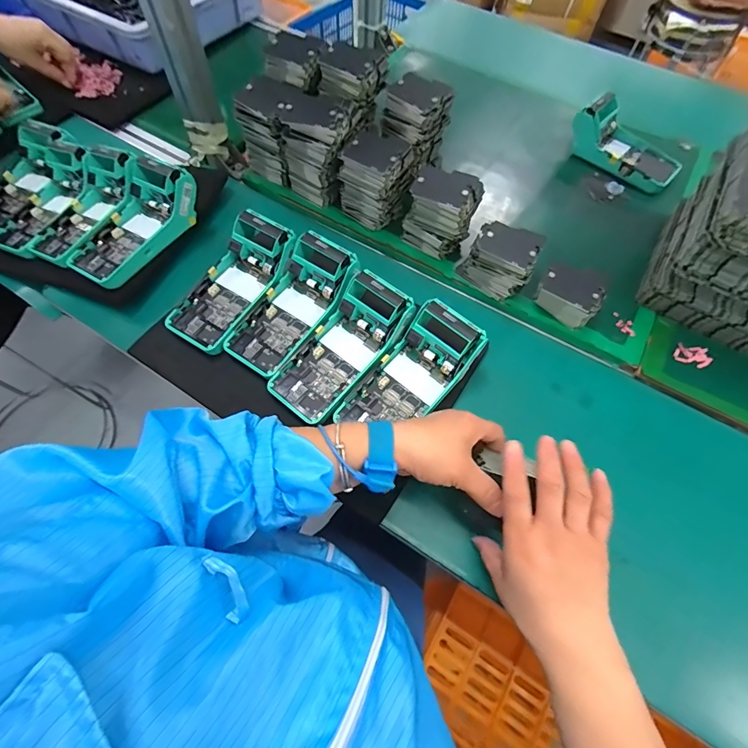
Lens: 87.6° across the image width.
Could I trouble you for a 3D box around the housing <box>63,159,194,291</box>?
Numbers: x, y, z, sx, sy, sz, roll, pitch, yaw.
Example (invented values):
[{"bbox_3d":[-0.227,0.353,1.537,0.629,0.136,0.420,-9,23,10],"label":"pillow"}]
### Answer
[{"bbox_3d":[-0.306,-0.189,0.497,0.079,0.082,0.168,28,65,12],"label":"housing"}]

